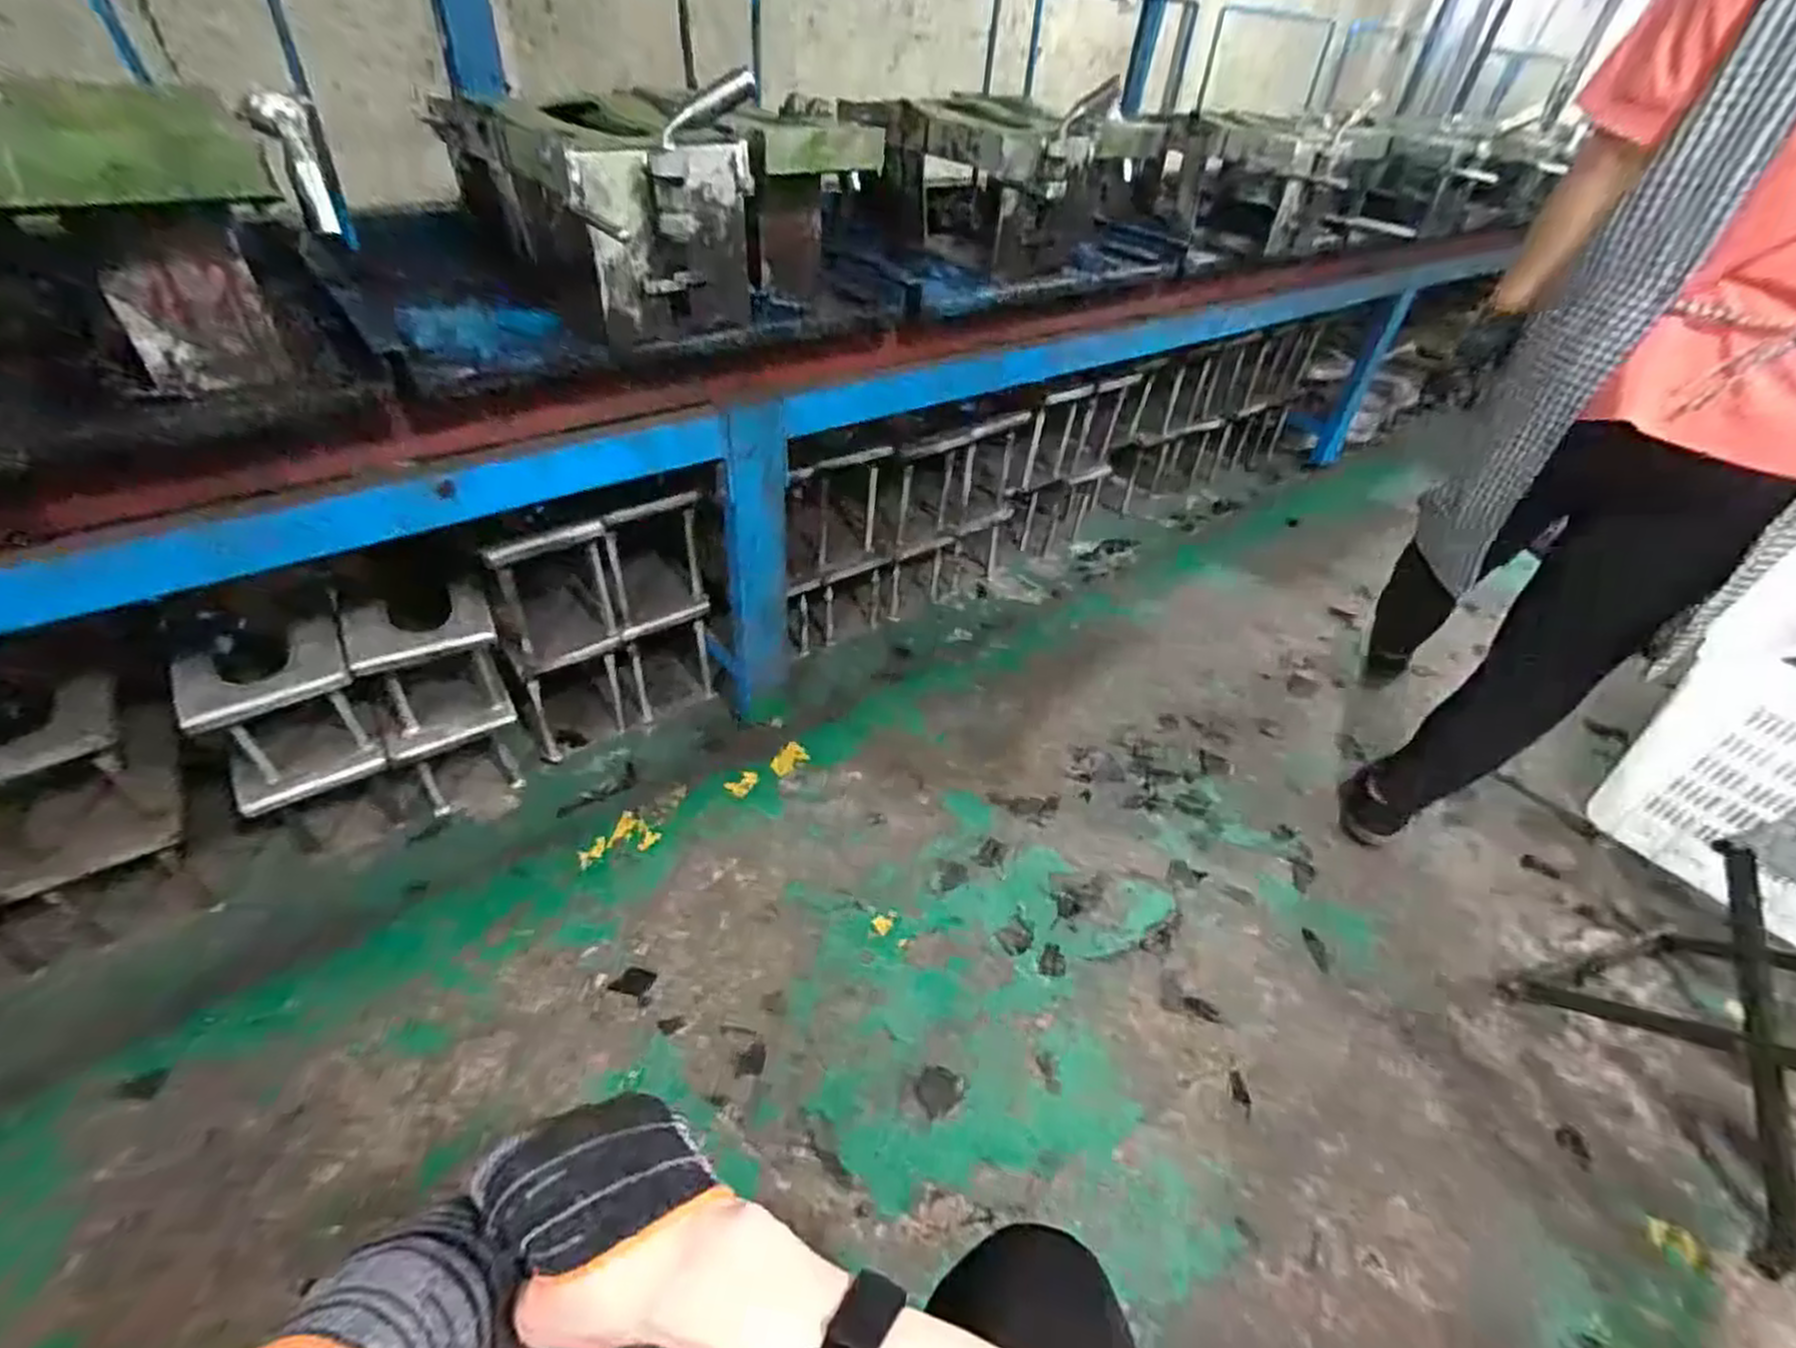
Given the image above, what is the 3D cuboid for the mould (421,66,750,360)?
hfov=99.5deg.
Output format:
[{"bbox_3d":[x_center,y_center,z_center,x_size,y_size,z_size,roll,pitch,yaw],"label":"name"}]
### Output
[{"bbox_3d":[-0.287,-0.486,0.796,0.201,0.203,0.275,-33,52,-29],"label":"mould"}]

